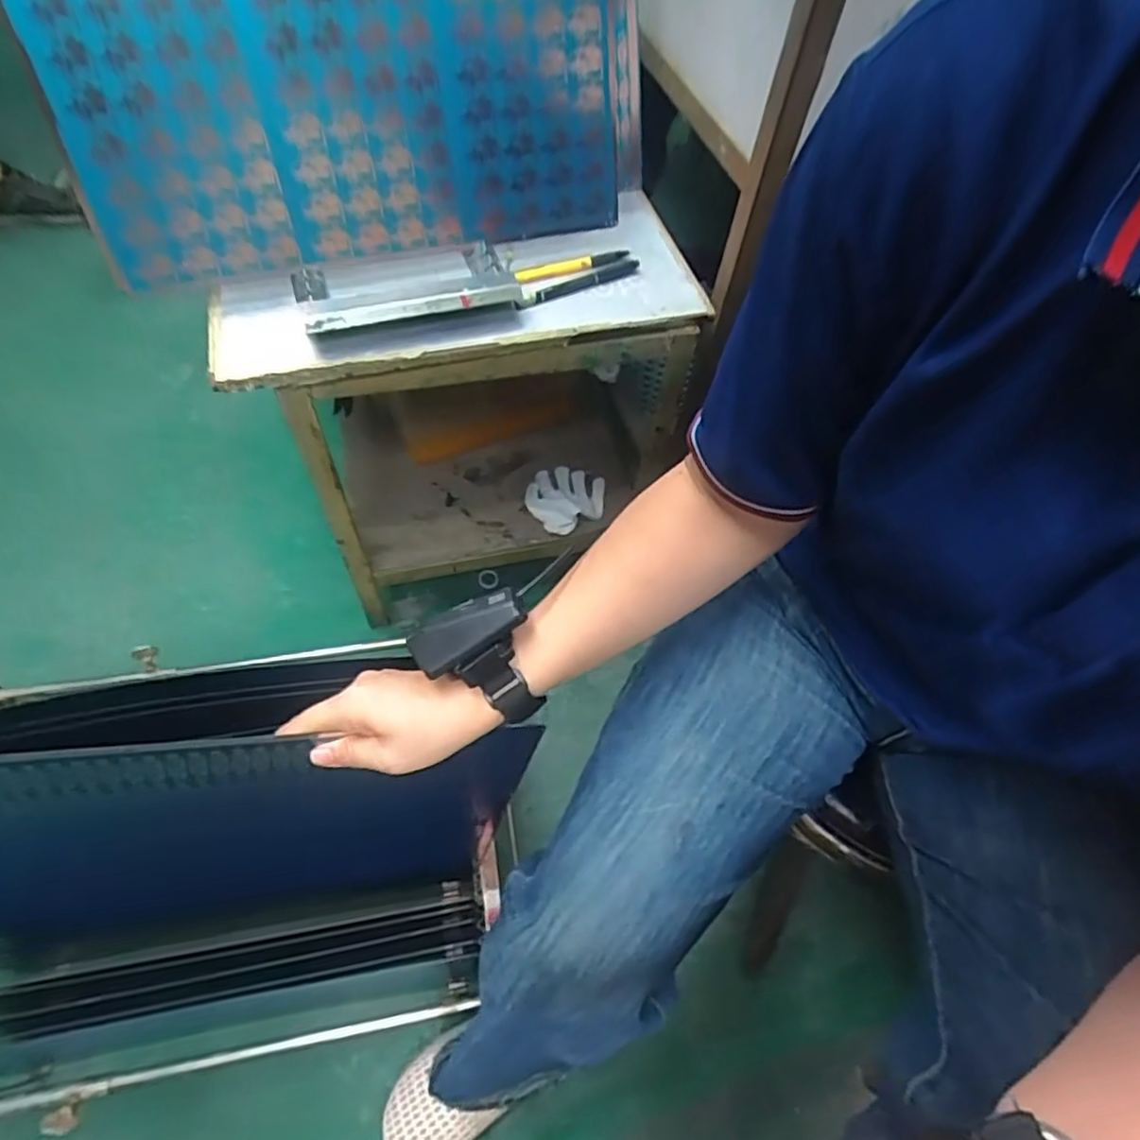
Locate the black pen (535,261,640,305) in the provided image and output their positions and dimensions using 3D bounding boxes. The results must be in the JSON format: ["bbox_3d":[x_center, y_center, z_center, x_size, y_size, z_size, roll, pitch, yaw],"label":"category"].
[{"bbox_3d":[0.017,-0.287,0.670,0.120,0.008,0.015,-25,63,-19],"label":"black pen"}]

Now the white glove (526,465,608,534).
[{"bbox_3d":[-0.006,-0.102,0.952,0.107,0.040,0.110,7,57,0],"label":"white glove"}]

